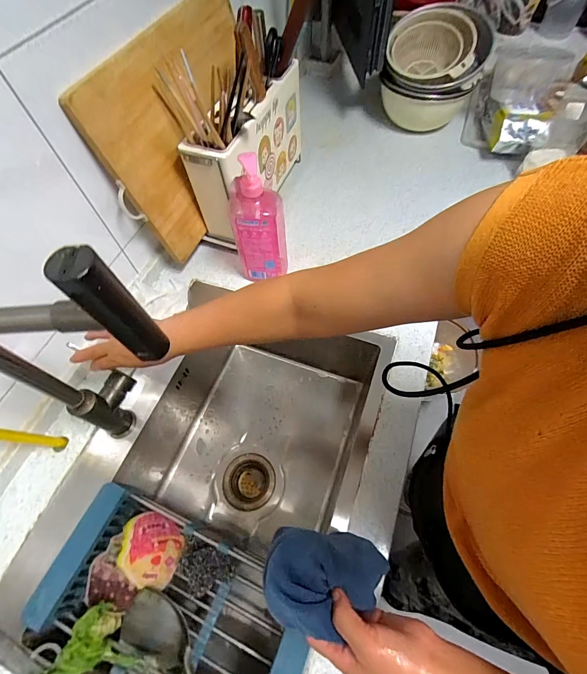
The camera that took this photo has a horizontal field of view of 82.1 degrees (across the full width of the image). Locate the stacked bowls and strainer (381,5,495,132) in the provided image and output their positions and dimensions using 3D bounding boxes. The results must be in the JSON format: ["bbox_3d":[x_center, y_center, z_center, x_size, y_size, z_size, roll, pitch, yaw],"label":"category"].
[{"bbox_3d":[0.362,-0.685,0.901,0.240,0.226,0.231,19,63,13],"label":"stacked bowls and strainer"}]

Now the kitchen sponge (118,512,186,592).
[{"bbox_3d":[-0.228,0.337,0.541,0.093,0.024,0.094,31,41,-18],"label":"kitchen sponge"}]

